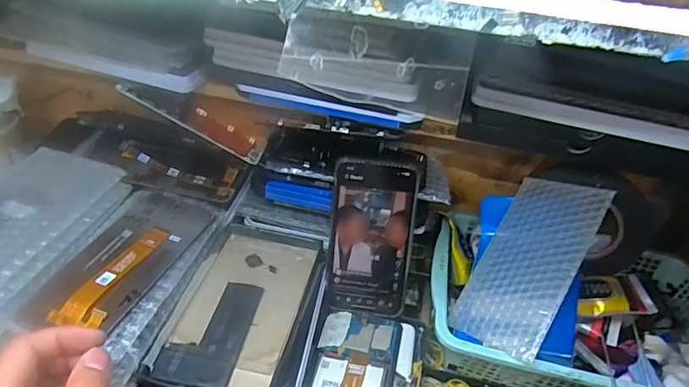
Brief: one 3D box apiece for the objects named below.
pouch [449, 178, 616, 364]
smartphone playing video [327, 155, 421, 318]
[{"bbox_3d":[0.166,0.060,0.443,0.088,0.005,0.167,15,68,48],"label":"pouch"},{"bbox_3d":[0.025,0.043,0.462,0.075,0.149,0.008,6,14,4],"label":"smartphone playing video"}]

